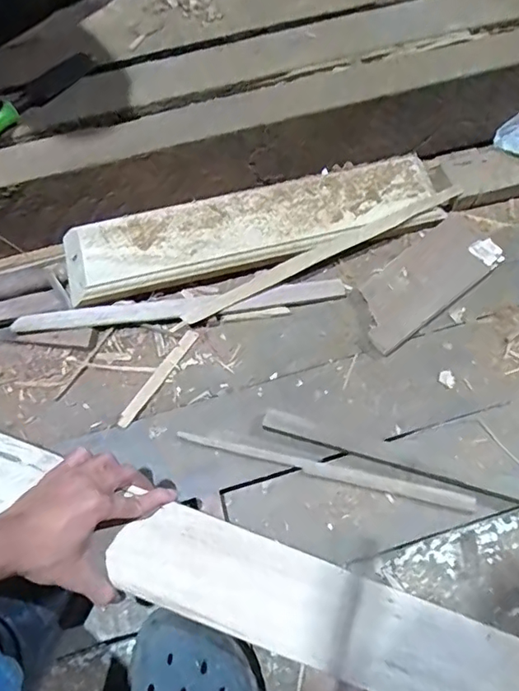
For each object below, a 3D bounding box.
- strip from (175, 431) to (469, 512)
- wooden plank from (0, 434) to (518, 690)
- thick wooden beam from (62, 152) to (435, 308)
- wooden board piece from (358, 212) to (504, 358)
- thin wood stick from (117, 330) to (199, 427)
[{"bbox_3d":[0.069,0.134,0.557,0.316,0.007,0.016,12,68,7],"label":"strip"},{"bbox_3d":[-0.117,0.173,0.464,0.723,0.018,0.084,20,69,4],"label":"wooden plank"},{"bbox_3d":[-0.011,-0.150,0.663,0.475,0.043,0.103,-14,67,-4],"label":"thick wooden beam"},{"bbox_3d":[0.202,-0.079,0.635,0.198,0.023,0.087,-36,70,-13],"label":"wooden board piece"},{"bbox_3d":[-0.119,0.037,0.608,0.017,0.005,0.138,32,71,14],"label":"thin wood stick"}]

